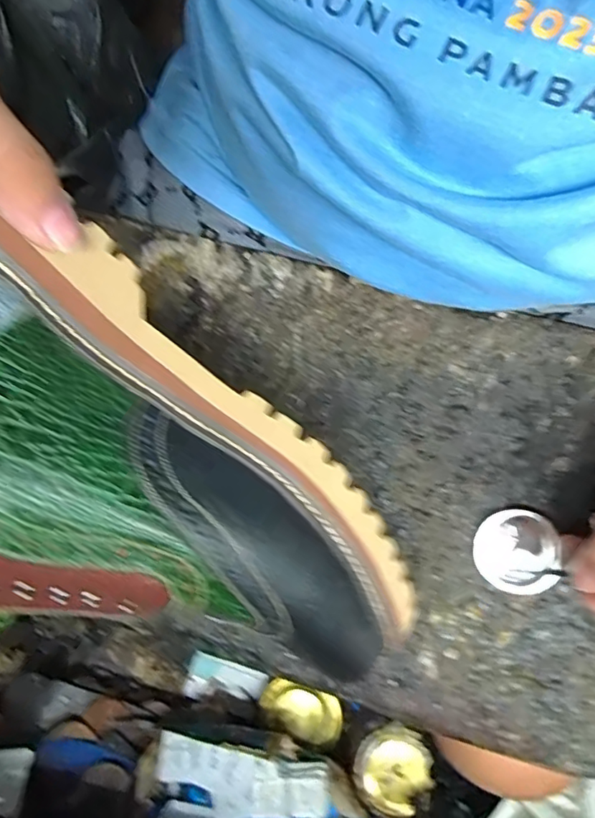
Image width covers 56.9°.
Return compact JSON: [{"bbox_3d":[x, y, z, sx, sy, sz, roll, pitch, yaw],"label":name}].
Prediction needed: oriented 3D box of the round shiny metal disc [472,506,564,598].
[{"bbox_3d":[0.128,0.084,0.323,0.045,0.011,0.048,0,78,0],"label":"round shiny metal disc"}]

